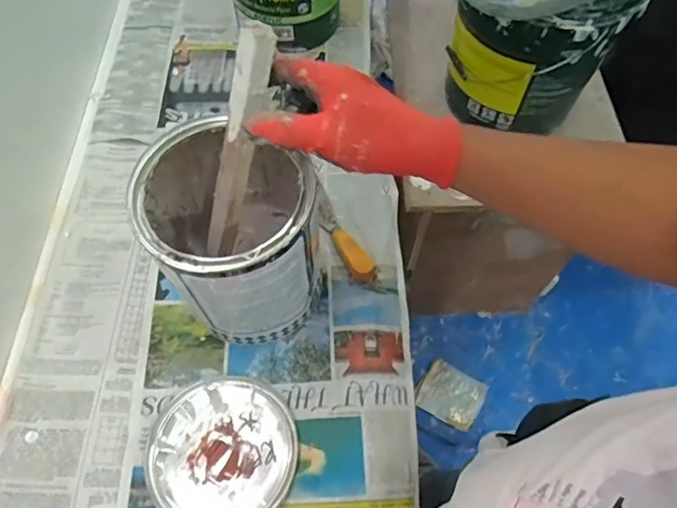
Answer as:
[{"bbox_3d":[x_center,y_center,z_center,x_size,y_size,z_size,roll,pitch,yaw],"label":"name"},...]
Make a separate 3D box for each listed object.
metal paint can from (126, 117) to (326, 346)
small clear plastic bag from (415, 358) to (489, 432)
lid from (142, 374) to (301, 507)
[{"bbox_3d":[-0.102,-0.016,0.536,0.165,0.205,0.165,0,63,1],"label":"metal paint can"},{"bbox_3d":[0.311,0.387,1.417,0.163,0.019,0.147,26,66,14],"label":"small clear plastic bag"},{"bbox_3d":[-0.120,0.204,0.534,0.154,0.007,0.148,0,63,1],"label":"lid"}]

